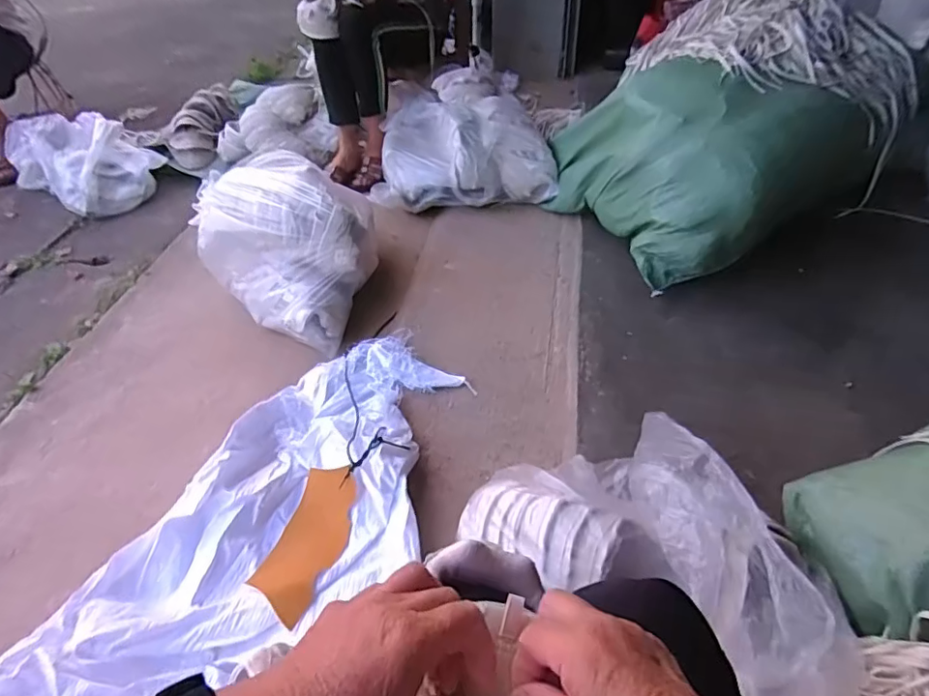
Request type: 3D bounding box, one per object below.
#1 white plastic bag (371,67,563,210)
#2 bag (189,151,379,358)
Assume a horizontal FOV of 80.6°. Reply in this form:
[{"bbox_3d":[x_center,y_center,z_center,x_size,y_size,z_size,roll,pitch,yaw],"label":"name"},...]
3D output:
[{"bbox_3d":[0.006,-0.611,1.636,0.538,0.263,0.399,4,45,7],"label":"white plastic bag"},{"bbox_3d":[-0.433,-0.245,1.305,0.472,0.286,0.341,19,49,20],"label":"bag"}]

